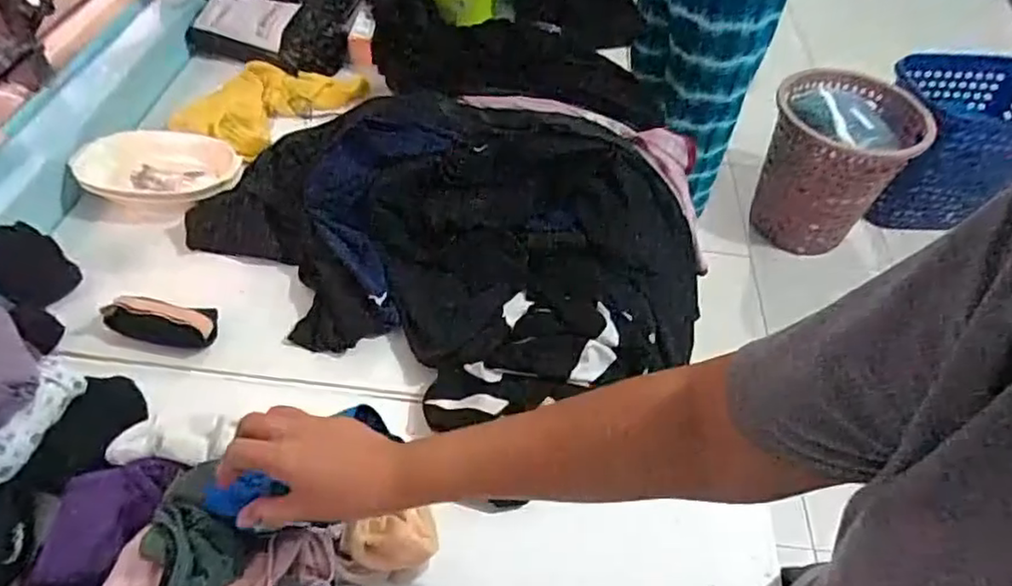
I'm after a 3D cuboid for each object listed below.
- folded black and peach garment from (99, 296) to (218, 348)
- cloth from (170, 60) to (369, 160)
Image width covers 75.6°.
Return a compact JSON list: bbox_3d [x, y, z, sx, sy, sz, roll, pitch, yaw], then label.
[{"bbox_3d":[-0.353,0.029,0.665,0.107,0.039,0.038,1,50,-4],"label":"folded black and peach garment"},{"bbox_3d":[-0.329,-0.269,0.922,0.159,0.023,0.224,25,52,16],"label":"cloth"}]

